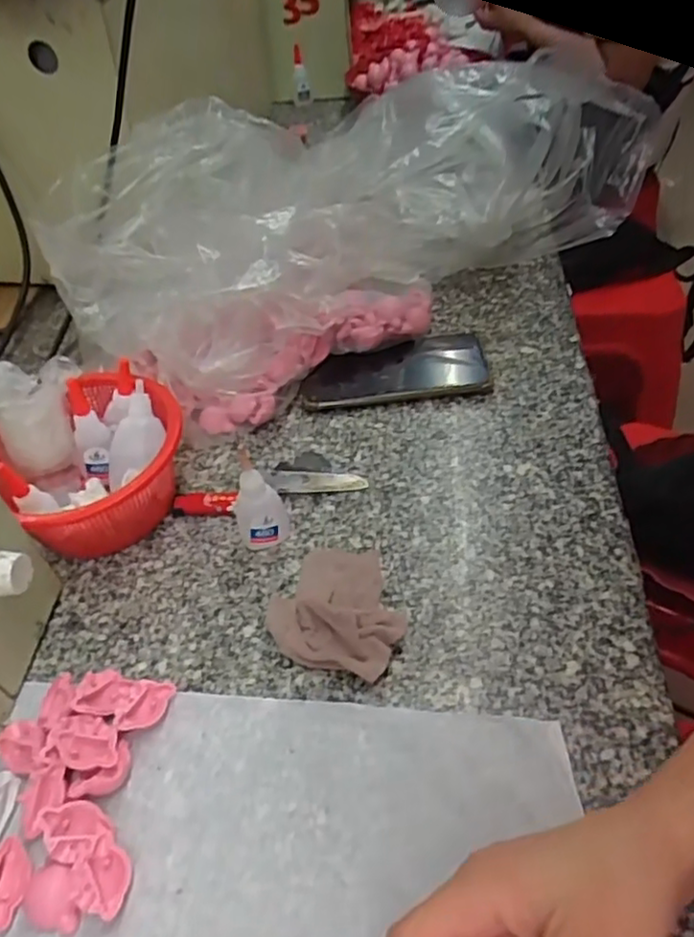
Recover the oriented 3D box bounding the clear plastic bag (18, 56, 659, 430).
[{"bbox_3d":[0.036,-0.261,0.641,0.606,0.180,0.208,-32,51,-23],"label":"clear plastic bag"}]

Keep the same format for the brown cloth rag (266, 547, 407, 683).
[{"bbox_3d":[-0.004,0.081,0.422,0.085,0.032,0.090,11,48,16],"label":"brown cloth rag"}]

